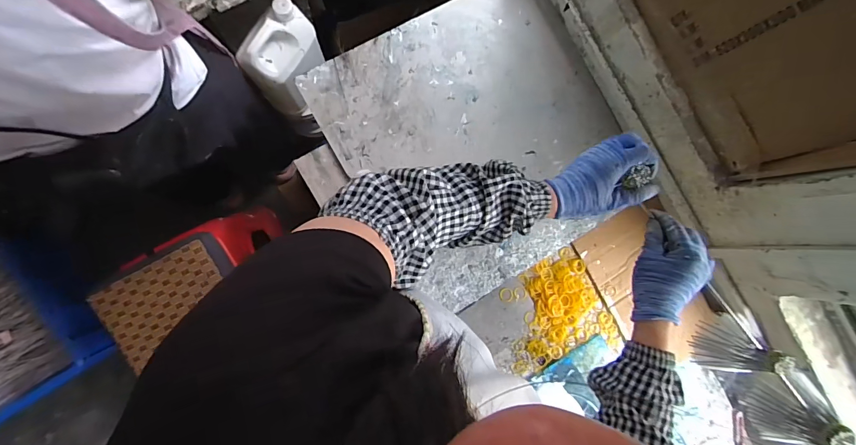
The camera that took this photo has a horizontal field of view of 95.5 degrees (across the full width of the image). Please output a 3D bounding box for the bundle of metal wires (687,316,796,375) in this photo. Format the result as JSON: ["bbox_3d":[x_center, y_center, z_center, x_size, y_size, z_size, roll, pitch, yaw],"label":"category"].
[{"bbox_3d":[0.441,0.183,0.560,0.051,0.110,0.062,-26,92,-7],"label":"bundle of metal wires"}]

